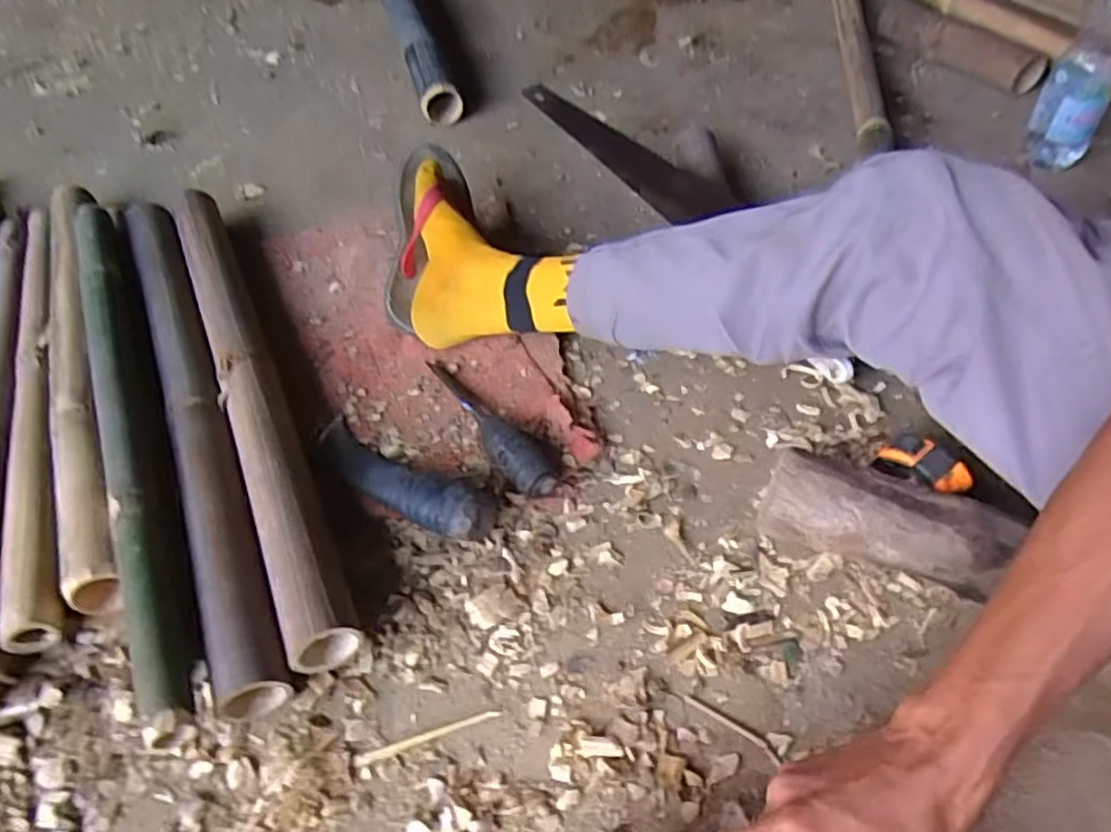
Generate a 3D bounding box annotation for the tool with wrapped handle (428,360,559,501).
[{"bbox_3d":[-0.057,-0.004,0.650,0.051,0.034,0.200,-27,52,-17],"label":"tool with wrapped handle"}]

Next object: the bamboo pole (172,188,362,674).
[{"bbox_3d":[-0.301,-0.046,0.705,0.056,0.059,0.653,-23,51,-14],"label":"bamboo pole"}]

